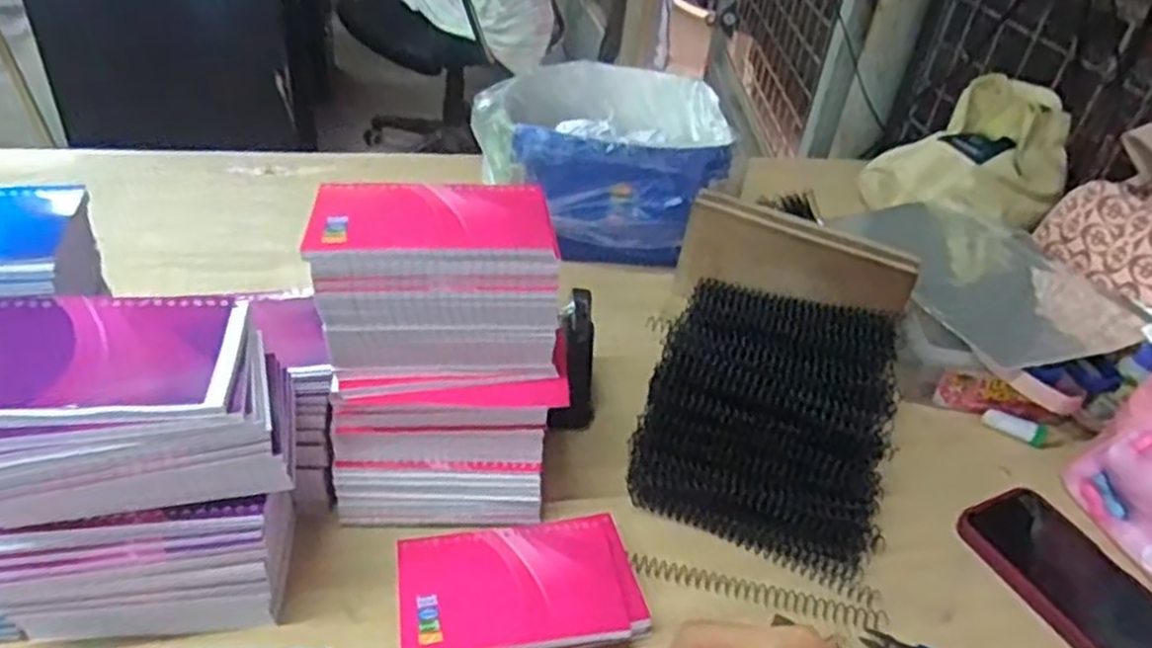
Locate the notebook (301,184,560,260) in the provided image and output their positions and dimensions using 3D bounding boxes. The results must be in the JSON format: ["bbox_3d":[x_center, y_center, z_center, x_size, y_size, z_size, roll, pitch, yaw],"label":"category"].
[{"bbox_3d":[-0.080,-0.060,0.429,0.128,0.007,0.076,1,38,-9],"label":"notebook"}]

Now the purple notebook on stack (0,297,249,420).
[{"bbox_3d":[-0.228,0.013,0.354,0.137,0.008,0.087,-1,39,-11],"label":"purple notebook on stack"}]

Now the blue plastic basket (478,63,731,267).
[{"bbox_3d":[0.033,-0.183,0.821,0.242,0.121,0.232,12,38,4],"label":"blue plastic basket"}]

